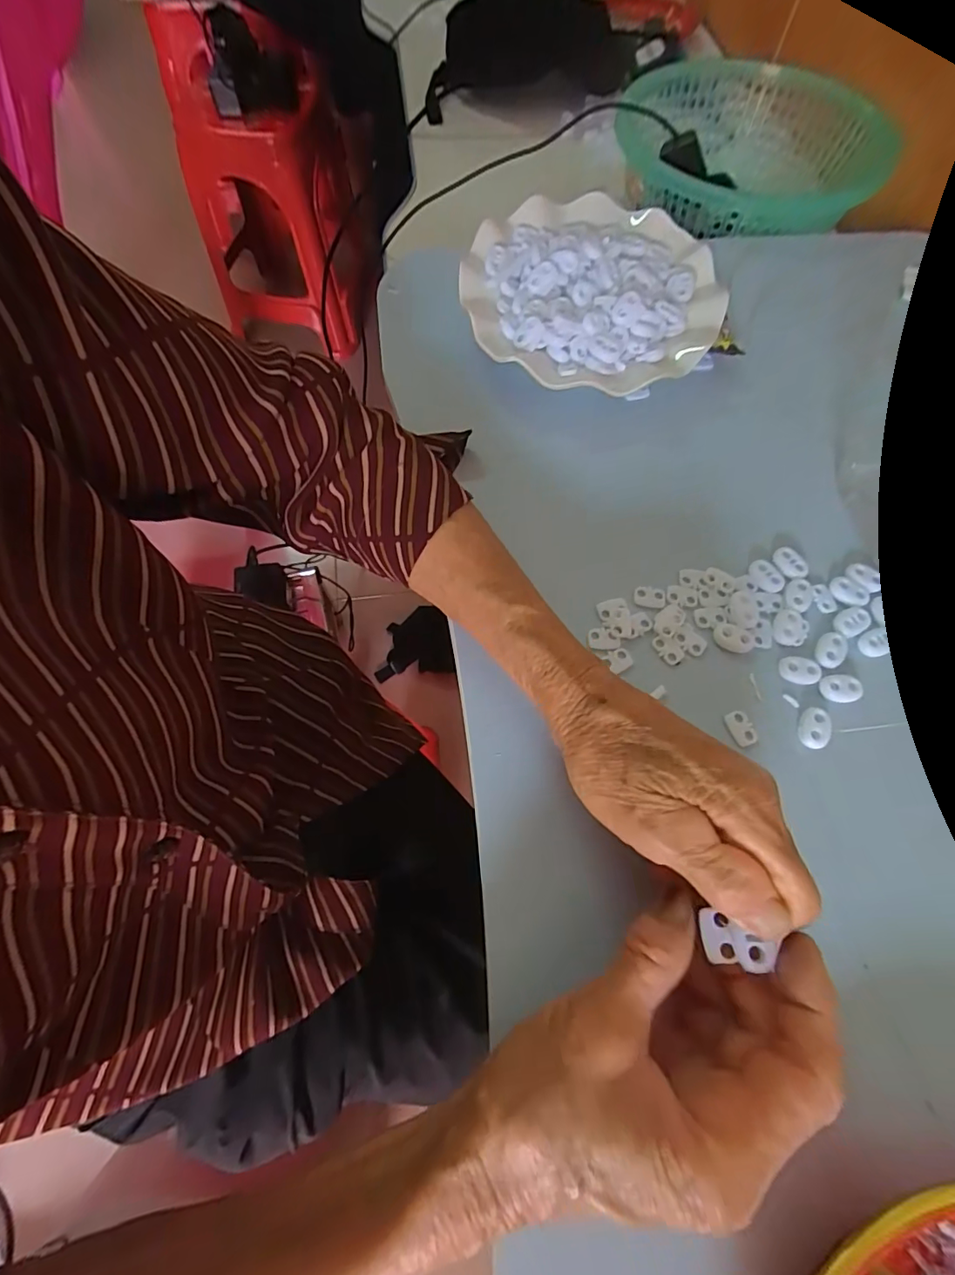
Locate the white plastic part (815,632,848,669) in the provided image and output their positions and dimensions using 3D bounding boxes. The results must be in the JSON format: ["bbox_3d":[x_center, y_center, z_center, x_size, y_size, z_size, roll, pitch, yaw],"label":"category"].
[{"bbox_3d":[0.199,0.007,0.283,0.015,0.004,0.023,35,71,13],"label":"white plastic part"}]

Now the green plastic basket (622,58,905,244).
[{"bbox_3d":[0.232,-0.423,0.457,0.208,0.082,0.205,11,68,4],"label":"green plastic basket"}]

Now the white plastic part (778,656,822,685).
[{"bbox_3d":[0.179,0.018,0.279,0.022,0.004,0.014,6,67,2],"label":"white plastic part"}]

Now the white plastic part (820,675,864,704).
[{"bbox_3d":[0.199,0.028,0.276,0.020,0.006,0.014,-2,67,-2],"label":"white plastic part"}]

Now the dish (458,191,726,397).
[{"bbox_3d":[0.080,-0.243,0.357,0.172,0.040,0.170,0,67,-1],"label":"dish"}]

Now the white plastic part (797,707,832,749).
[{"bbox_3d":[0.179,0.048,0.267,0.015,0.004,0.021,20,68,7],"label":"white plastic part"}]

